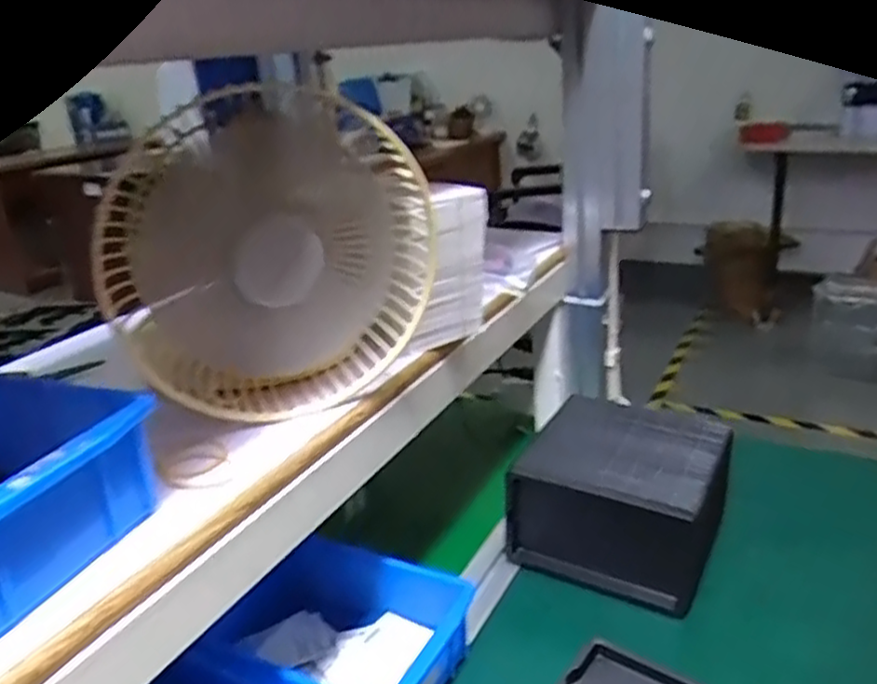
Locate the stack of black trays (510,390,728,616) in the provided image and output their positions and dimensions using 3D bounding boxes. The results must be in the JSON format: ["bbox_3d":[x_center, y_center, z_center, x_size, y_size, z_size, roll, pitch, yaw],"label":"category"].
[{"bbox_3d":[0.171,0.134,0.682,0.168,0.105,0.165,8,26,27],"label":"stack of black trays"}]

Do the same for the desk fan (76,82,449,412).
[{"bbox_3d":[-0.106,-0.054,0.472,0.199,0.181,0.091,-12,24,-17],"label":"desk fan"}]

